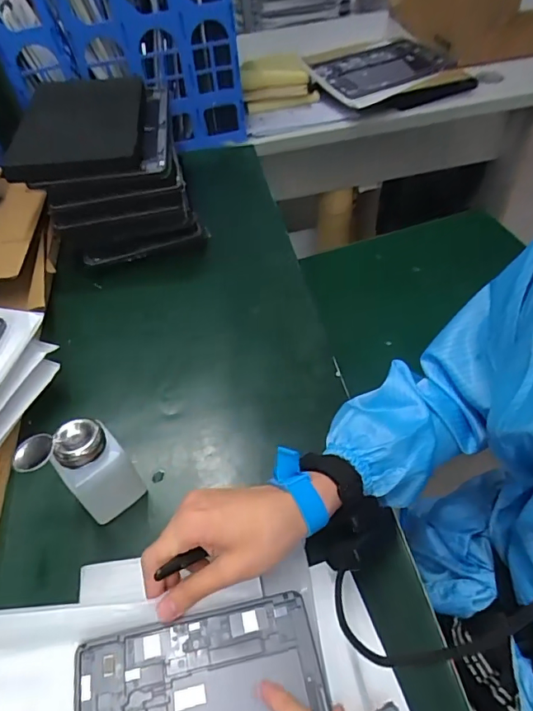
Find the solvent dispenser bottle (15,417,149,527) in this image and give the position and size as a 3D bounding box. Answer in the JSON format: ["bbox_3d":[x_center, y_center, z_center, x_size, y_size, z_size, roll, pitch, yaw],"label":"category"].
[{"bbox_3d":[-0.153,0.106,0.408,0.071,0.110,0.050,-33,55,-20],"label":"solvent dispenser bottle"}]

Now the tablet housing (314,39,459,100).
[{"bbox_3d":[0.228,-0.566,0.939,0.286,0.042,0.199,-35,56,-21],"label":"tablet housing"}]

